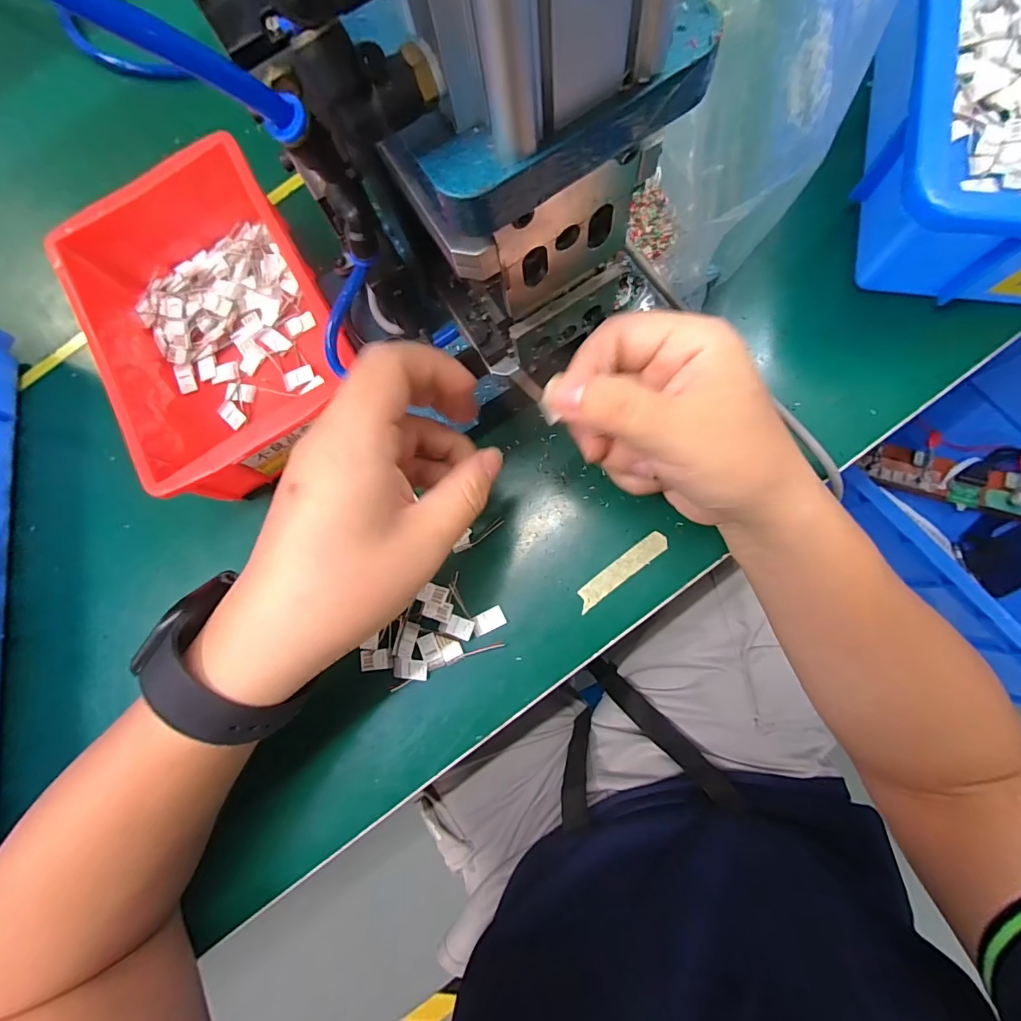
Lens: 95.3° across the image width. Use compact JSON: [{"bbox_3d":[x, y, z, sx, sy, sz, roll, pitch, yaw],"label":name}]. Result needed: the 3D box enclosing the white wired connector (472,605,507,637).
[{"bbox_3d":[-0.013,0.065,0.275,0.019,0.004,0.012,-25,80,1],"label":"white wired connector"}]

